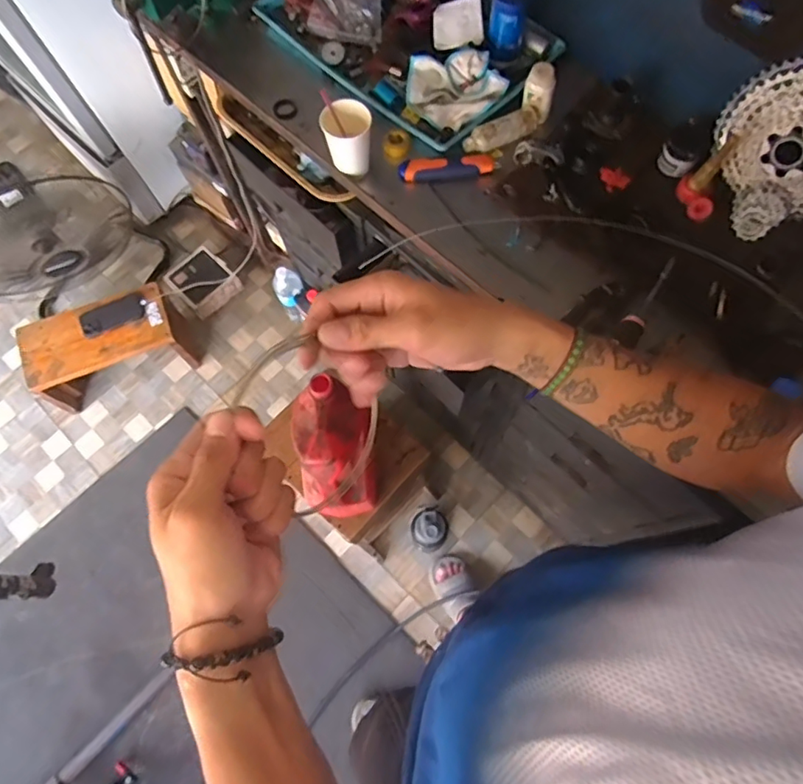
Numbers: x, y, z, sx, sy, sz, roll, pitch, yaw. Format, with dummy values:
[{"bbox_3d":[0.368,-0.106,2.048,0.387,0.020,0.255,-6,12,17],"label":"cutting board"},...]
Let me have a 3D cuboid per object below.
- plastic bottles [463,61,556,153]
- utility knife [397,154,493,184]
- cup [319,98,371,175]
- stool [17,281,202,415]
[{"bbox_3d":[0.161,-0.412,0.800,0.145,0.078,0.056,-32,73,-9],"label":"plastic bottles"},{"bbox_3d":[0.067,-0.336,0.813,0.138,0.027,0.035,2,71,2],"label":"utility knife"},{"bbox_3d":[-0.077,-0.364,0.783,0.066,0.077,0.066,0,71,1],"label":"cup"},{"bbox_3d":[-0.851,-0.125,1.601,0.410,0.242,0.206,-22,72,-6],"label":"stool"}]

